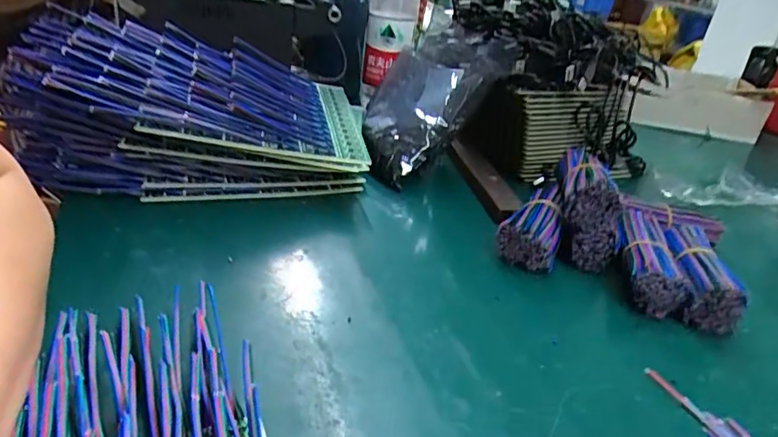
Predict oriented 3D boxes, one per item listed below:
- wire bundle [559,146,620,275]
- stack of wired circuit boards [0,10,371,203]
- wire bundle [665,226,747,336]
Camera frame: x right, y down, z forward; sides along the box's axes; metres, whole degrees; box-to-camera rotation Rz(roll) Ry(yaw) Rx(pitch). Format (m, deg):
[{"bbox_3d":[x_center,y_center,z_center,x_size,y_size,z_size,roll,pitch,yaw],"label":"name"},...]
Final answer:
[{"bbox_3d":[0.169,-0.007,0.459,0.051,0.075,0.084,12,28,9],"label":"wire bundle"},{"bbox_3d":[-0.167,-0.092,0.480,0.289,0.118,0.137,-2,29,-18],"label":"stack of wired circuit boards"},{"bbox_3d":[0.240,0.045,0.409,0.039,0.041,0.085,11,28,7],"label":"wire bundle"}]

